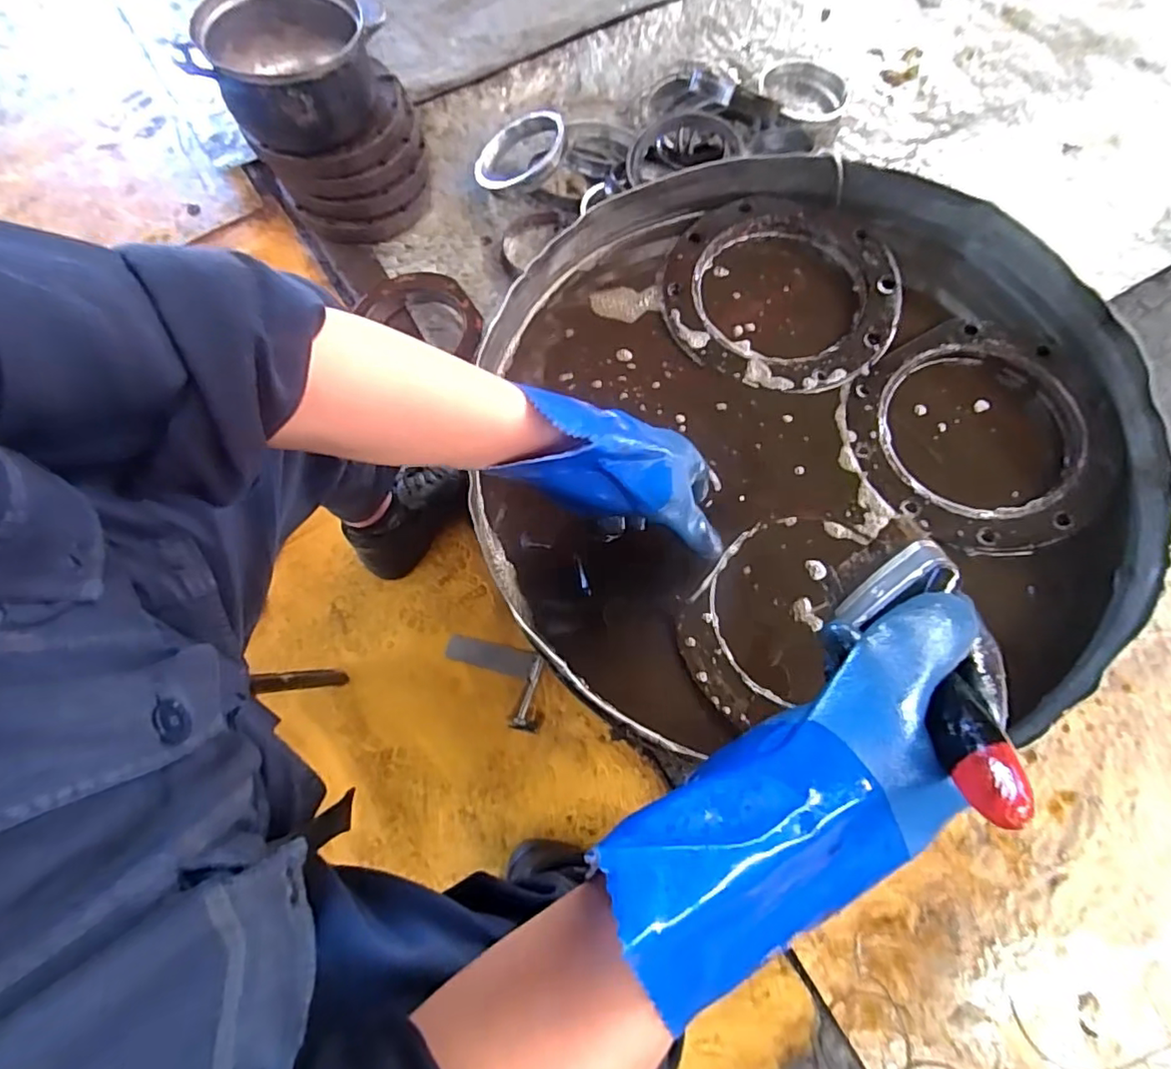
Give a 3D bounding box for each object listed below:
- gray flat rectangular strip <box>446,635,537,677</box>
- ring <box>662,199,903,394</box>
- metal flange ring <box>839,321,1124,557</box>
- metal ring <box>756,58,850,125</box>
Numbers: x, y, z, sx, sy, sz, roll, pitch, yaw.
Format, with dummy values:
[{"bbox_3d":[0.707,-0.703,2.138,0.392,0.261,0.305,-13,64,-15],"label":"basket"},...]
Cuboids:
[{"bbox_3d":[-0.132,0.170,0.832,0.127,0.004,0.035,11,72,11],"label":"gray flat rectangular strip"},{"bbox_3d":[0.191,-0.239,0.582,0.219,0.026,0.212,0,70,1],"label":"ring"},{"bbox_3d":[0.350,-0.089,0.523,0.216,0.022,0.212,0,70,1],"label":"metal flange ring"},{"bbox_3d":[0.405,-0.833,1.116,0.150,0.031,0.147,0,70,1],"label":"metal ring"}]

